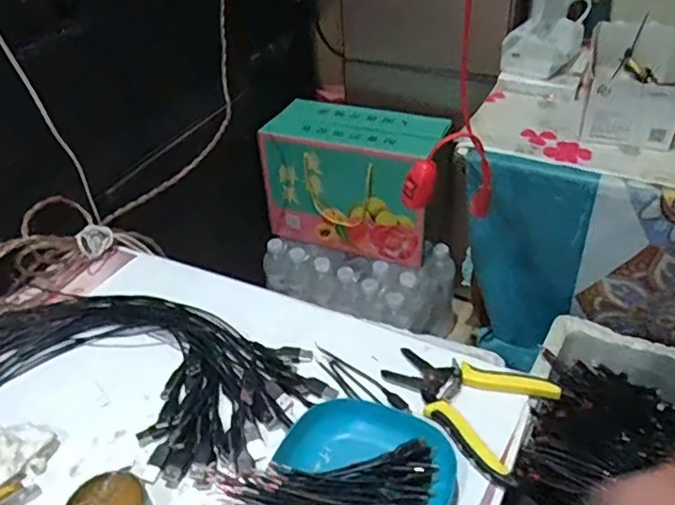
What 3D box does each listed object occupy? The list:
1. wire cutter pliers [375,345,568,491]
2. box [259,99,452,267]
[{"bbox_3d":[0.113,0.133,0.548,0.145,0.021,0.113,24,46,30],"label":"wire cutter pliers"},{"bbox_3d":[0.041,-0.150,1.195,0.337,0.239,0.170,14,42,21],"label":"box"}]

